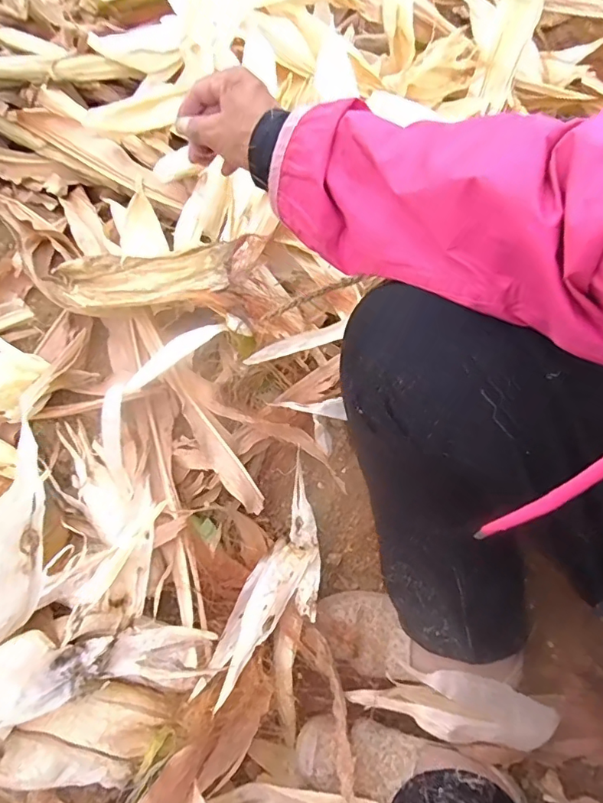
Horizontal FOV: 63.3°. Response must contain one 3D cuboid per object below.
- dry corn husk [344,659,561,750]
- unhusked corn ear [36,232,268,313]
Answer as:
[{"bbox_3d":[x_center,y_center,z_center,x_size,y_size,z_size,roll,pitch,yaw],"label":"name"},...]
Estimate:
[{"bbox_3d":[0.153,0.302,0.486,0.205,0.046,0.065,6,64,6],"label":"dry corn husk"},{"bbox_3d":[-0.197,-0.153,0.617,0.288,0.070,0.092,-1,64,3],"label":"unhusked corn ear"}]

